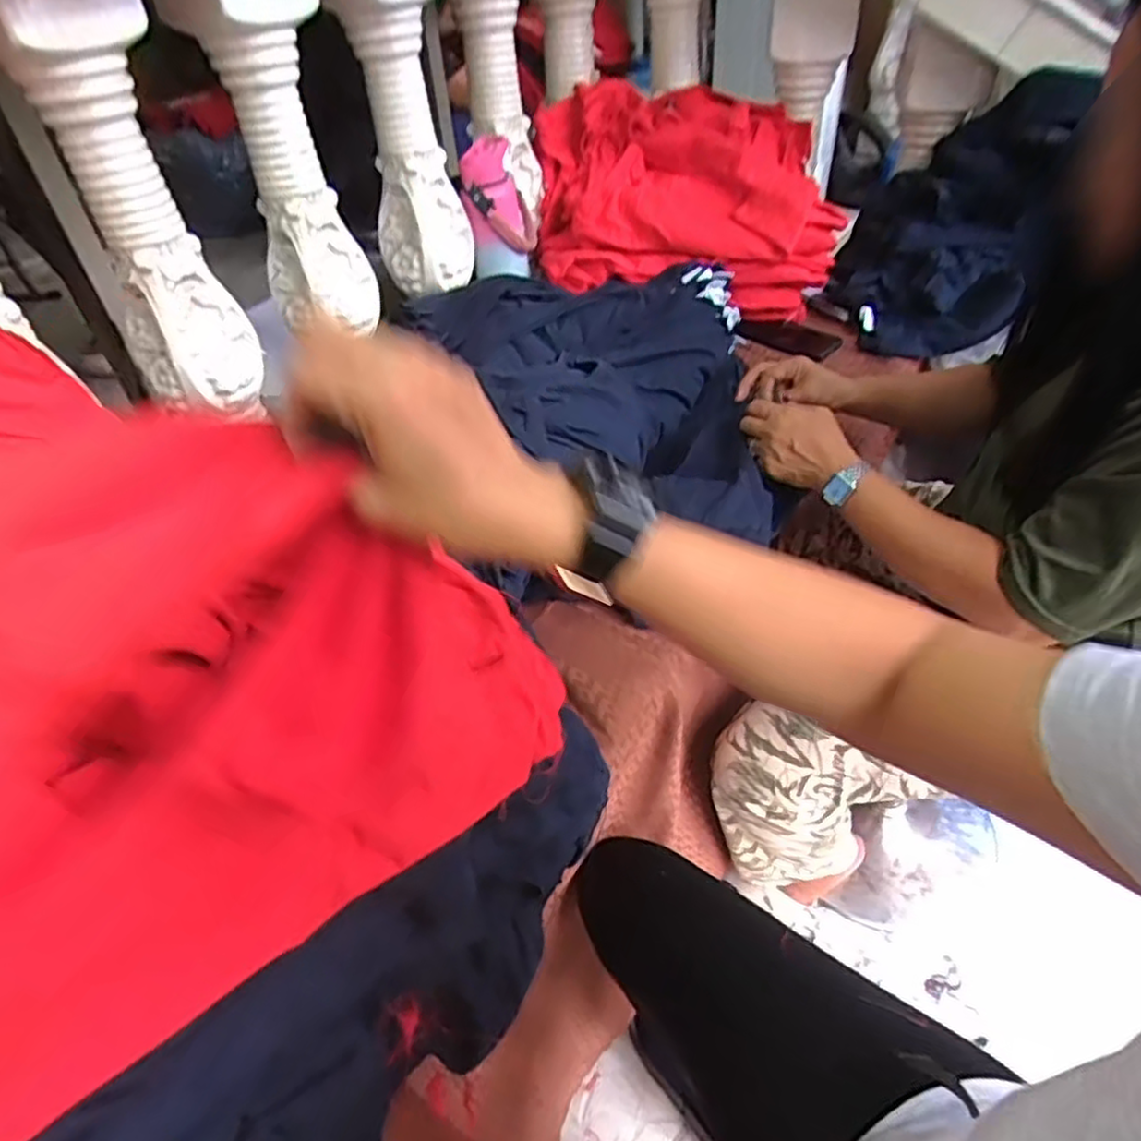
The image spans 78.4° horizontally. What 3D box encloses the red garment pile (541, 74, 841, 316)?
[{"bbox_3d":[0.195,-0.636,1.185,0.497,0.250,0.388,5,44,12],"label":"red garment pile"}]

